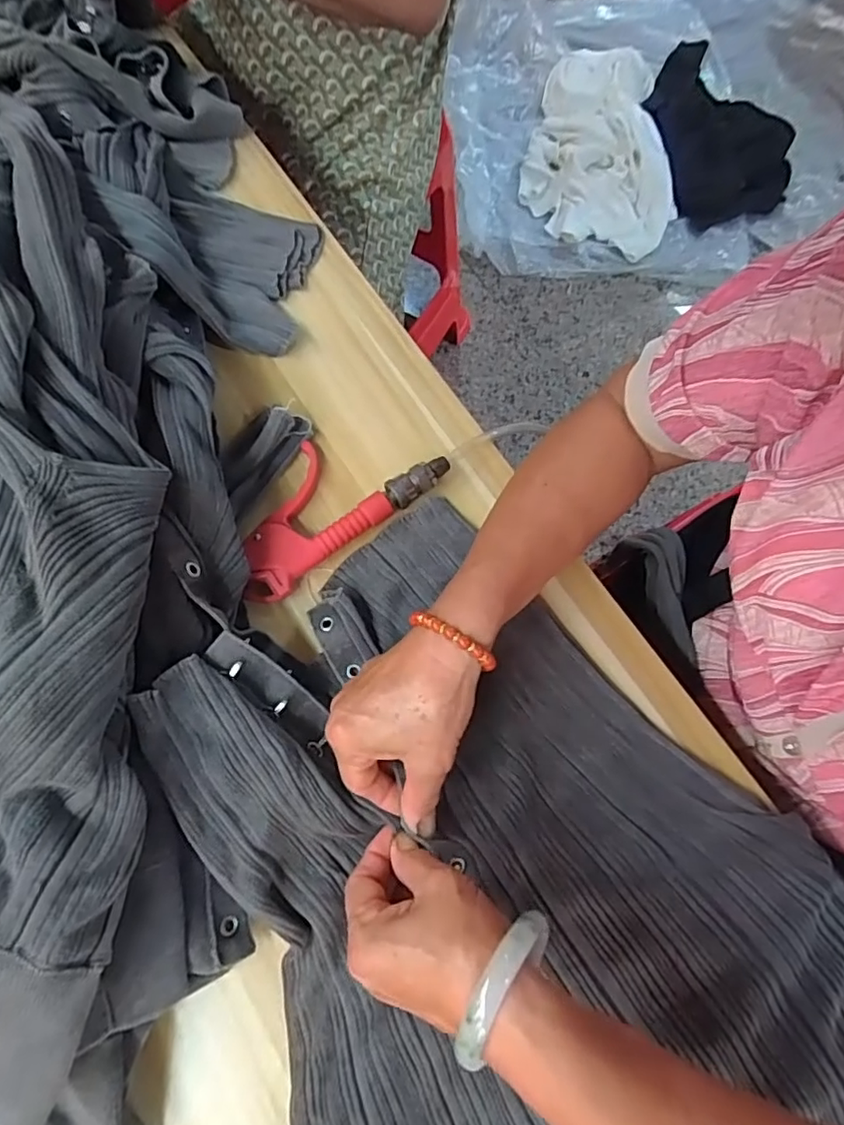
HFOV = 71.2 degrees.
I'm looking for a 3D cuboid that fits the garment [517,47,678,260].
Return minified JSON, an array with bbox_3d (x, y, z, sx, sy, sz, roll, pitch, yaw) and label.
[{"bbox_3d":[0.473,-1.071,1.504,0.372,0.112,0.618,14,71,4],"label":"garment"}]

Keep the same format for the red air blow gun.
[{"bbox_3d":[-0.072,-0.049,0.438,0.167,0.023,0.086,-38,76,-13],"label":"red air blow gun"}]

